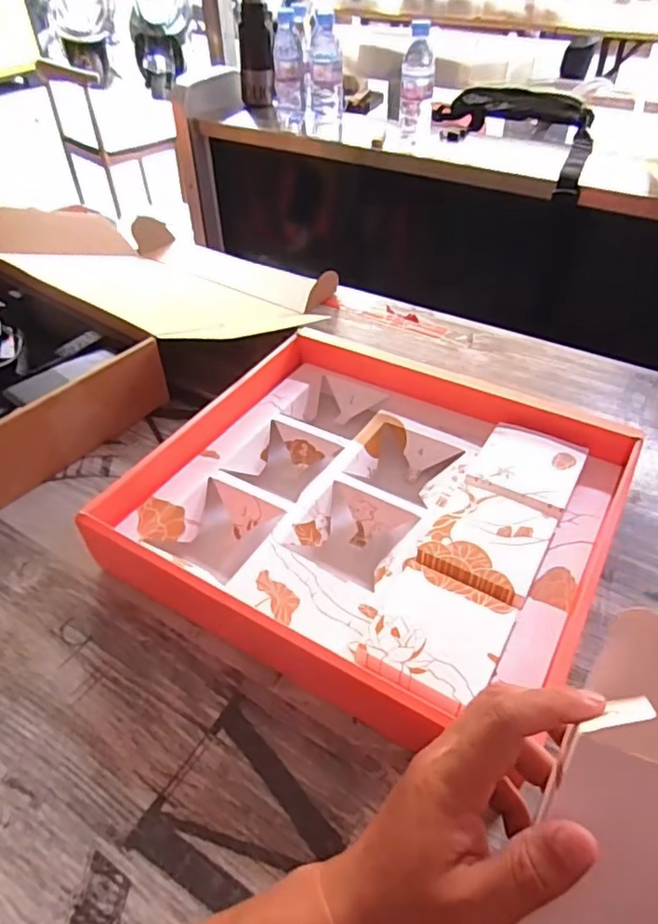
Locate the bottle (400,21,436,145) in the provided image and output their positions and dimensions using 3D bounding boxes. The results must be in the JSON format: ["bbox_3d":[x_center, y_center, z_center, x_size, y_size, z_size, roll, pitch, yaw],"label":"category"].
[{"bbox_3d":[0.155,-0.648,1.040,0.058,0.170,0.049,2,44,5],"label":"bottle"}]

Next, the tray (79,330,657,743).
[{"bbox_3d":[0.042,0.032,0.533,0.378,0.060,0.352,22,49,23],"label":"tray"}]

